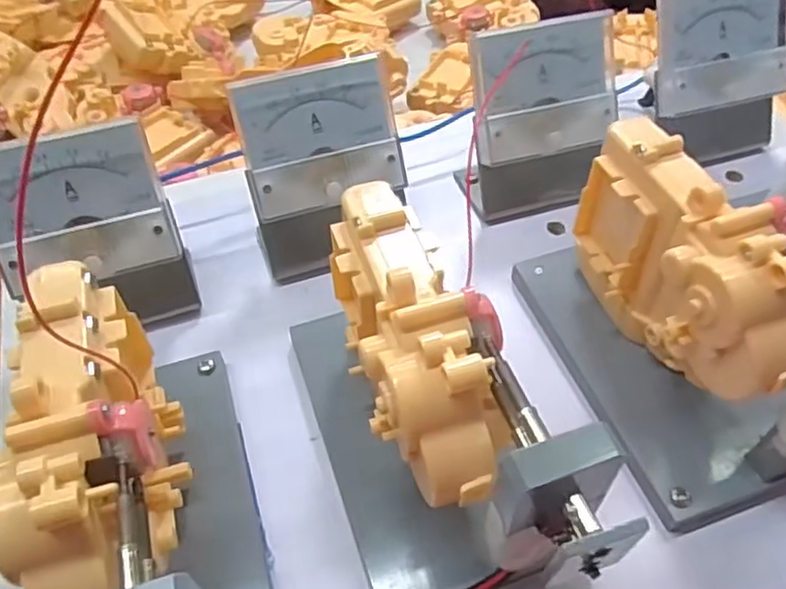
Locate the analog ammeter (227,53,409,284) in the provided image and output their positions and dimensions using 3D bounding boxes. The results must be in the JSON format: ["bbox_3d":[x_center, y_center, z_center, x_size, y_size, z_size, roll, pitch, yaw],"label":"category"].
[{"bbox_3d":[-0.029,-0.049,0.281,0.066,0.075,0.043,-17,52,-12],"label":"analog ammeter"}]

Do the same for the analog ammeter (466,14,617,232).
[{"bbox_3d":[0.067,-0.075,0.300,0.068,0.075,0.044,-10,51,-6],"label":"analog ammeter"}]

